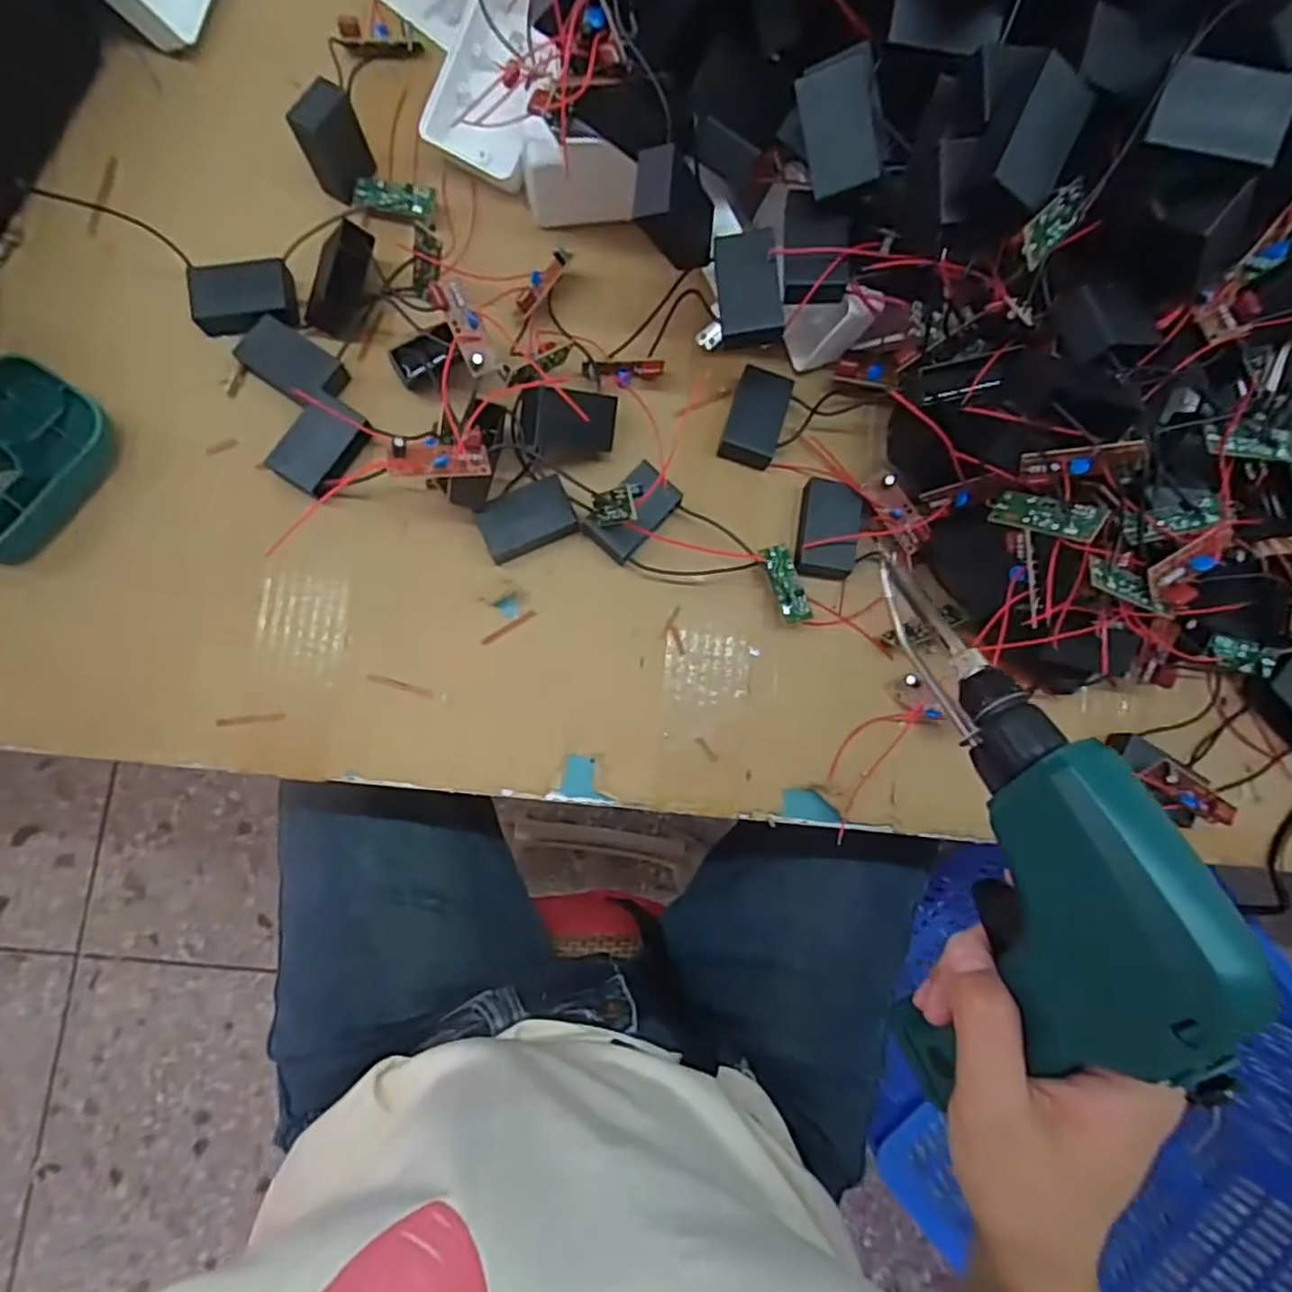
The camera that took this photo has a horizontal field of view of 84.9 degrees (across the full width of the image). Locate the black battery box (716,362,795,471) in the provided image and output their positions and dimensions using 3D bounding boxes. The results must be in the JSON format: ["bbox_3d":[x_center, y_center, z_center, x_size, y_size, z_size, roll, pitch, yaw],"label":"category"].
[{"bbox_3d":[0.061,-0.125,0.386,0.030,0.017,0.050,18,81,-2],"label":"black battery box"}]

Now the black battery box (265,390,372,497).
[{"bbox_3d":[-0.166,-0.102,0.364,0.033,0.019,0.049,34,80,1],"label":"black battery box"}]

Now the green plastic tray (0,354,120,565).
[{"bbox_3d":[-0.312,-0.090,0.346,0.072,0.025,0.092,29,80,0],"label":"green plastic tray"}]

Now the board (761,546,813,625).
[{"bbox_3d":[0.073,-0.033,0.370,0.015,0.004,0.043,-15,74,-7],"label":"board"}]

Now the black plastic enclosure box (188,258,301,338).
[{"bbox_3d":[-0.209,-0.182,0.370,0.048,0.016,0.034,-11,83,-6],"label":"black plastic enclosure box"}]

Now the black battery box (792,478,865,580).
[{"bbox_3d":[0.098,-0.062,0.378,0.031,0.017,0.051,12,81,-3],"label":"black battery box"}]

